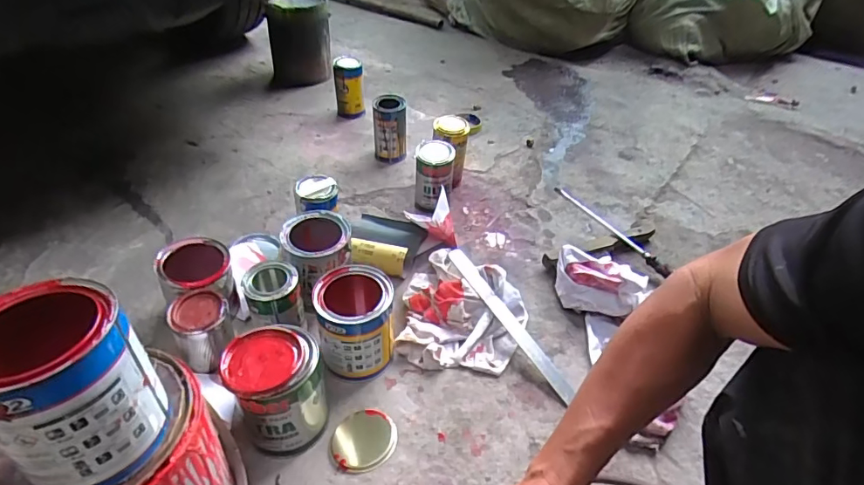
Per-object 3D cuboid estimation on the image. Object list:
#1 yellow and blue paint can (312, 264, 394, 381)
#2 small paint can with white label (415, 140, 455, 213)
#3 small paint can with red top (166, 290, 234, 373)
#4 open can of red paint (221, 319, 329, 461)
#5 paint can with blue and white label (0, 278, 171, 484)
[{"bbox_3d":[-0.109,0.114,0.702,0.104,0.129,0.102,4,43,-4],"label":"yellow and blue paint can"},{"bbox_3d":[0.004,-0.130,0.988,0.078,0.135,0.077,6,43,-1],"label":"small paint can with white label"},{"bbox_3d":[-0.320,0.124,0.694,0.070,0.100,0.066,4,43,-4],"label":"small paint can with red top"},{"bbox_3d":[-0.188,0.182,0.608,0.107,0.134,0.102,4,43,-4],"label":"open can of red paint"},{"bbox_3d":[-0.268,0.103,0.365,0.097,0.133,0.105,2,42,-2],"label":"paint can with blue and white label"}]

